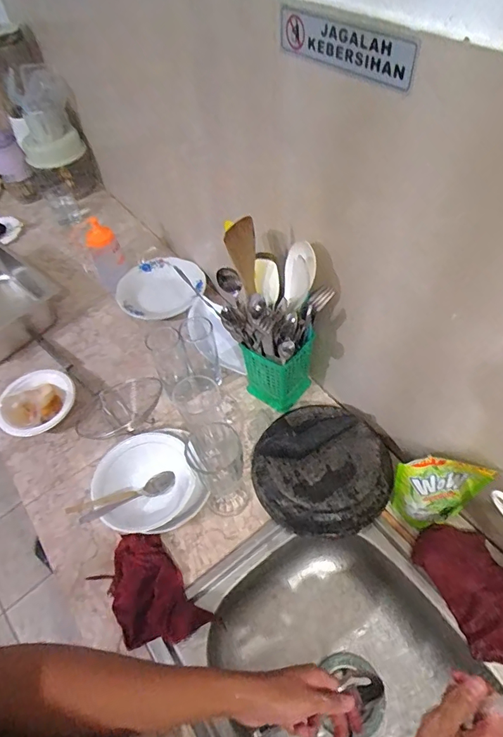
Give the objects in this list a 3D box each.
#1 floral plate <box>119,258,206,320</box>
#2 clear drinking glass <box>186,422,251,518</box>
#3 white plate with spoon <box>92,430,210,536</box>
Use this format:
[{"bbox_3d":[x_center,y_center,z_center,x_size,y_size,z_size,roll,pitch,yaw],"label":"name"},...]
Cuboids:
[{"bbox_3d":[-0.220,-0.194,1.064,0.208,0.050,0.205,-6,51,7],"label":"floral plate"},{"bbox_3d":[-0.046,0.168,0.686,0.076,0.174,0.065,-24,54,-14],"label":"clear drinking glass"},{"bbox_3d":[-0.169,0.202,0.741,0.166,0.060,0.166,-2,52,3],"label":"white plate with spoon"}]

